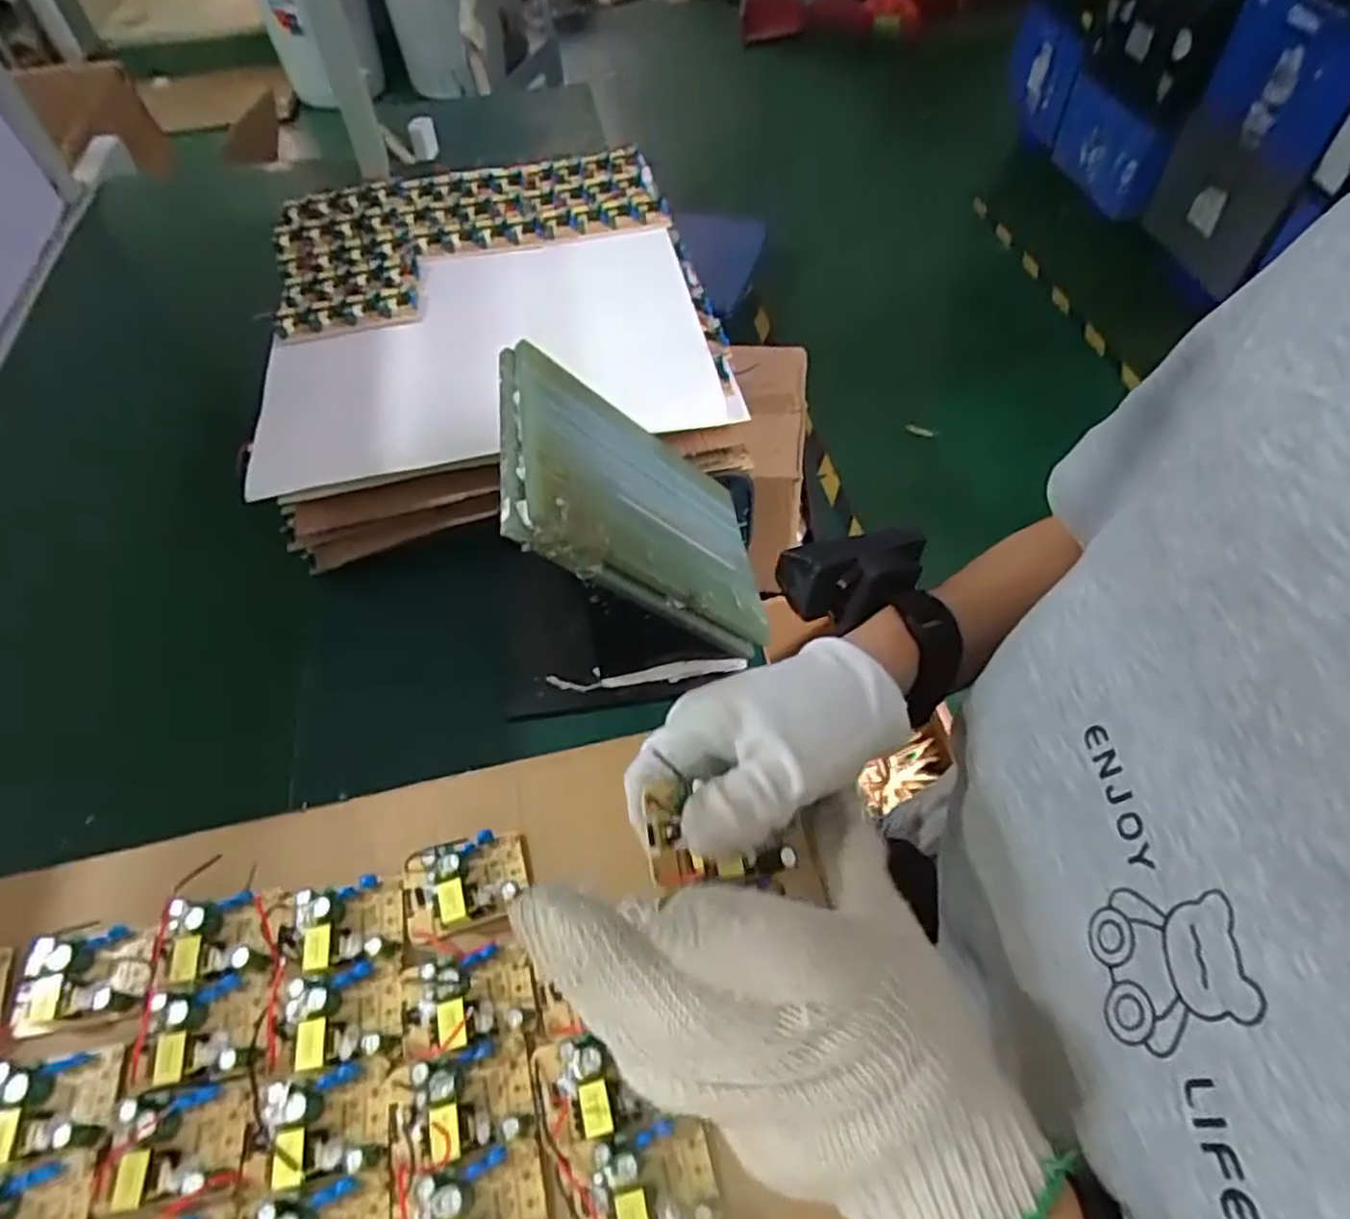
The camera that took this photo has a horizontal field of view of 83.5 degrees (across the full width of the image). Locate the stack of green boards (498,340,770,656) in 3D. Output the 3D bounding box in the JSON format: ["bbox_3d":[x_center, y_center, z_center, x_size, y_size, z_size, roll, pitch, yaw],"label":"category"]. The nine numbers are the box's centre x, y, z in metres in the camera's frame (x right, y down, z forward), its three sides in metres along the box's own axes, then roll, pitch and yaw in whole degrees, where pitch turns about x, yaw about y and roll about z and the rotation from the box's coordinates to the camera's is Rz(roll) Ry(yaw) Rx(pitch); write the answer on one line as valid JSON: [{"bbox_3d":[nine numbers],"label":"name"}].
[{"bbox_3d":[-0.026,-0.081,0.586,0.024,0.248,0.177,-34,49,29],"label":"stack of green boards"}]

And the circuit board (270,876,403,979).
[{"bbox_3d":[-0.143,0.131,0.315,0.055,0.016,0.037,-9,54,-5],"label":"circuit board"}]

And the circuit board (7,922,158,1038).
[{"bbox_3d":[-0.244,0.150,0.308,0.049,0.016,0.033,-10,55,-5],"label":"circuit board"}]

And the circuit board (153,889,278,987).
[{"bbox_3d":[-0.190,0.135,0.313,0.047,0.013,0.034,-11,55,-6],"label":"circuit board"}]

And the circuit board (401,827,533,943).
[{"bbox_3d":[-0.091,0.116,0.324,0.052,0.015,0.035,-16,55,-10],"label":"circuit board"}]

